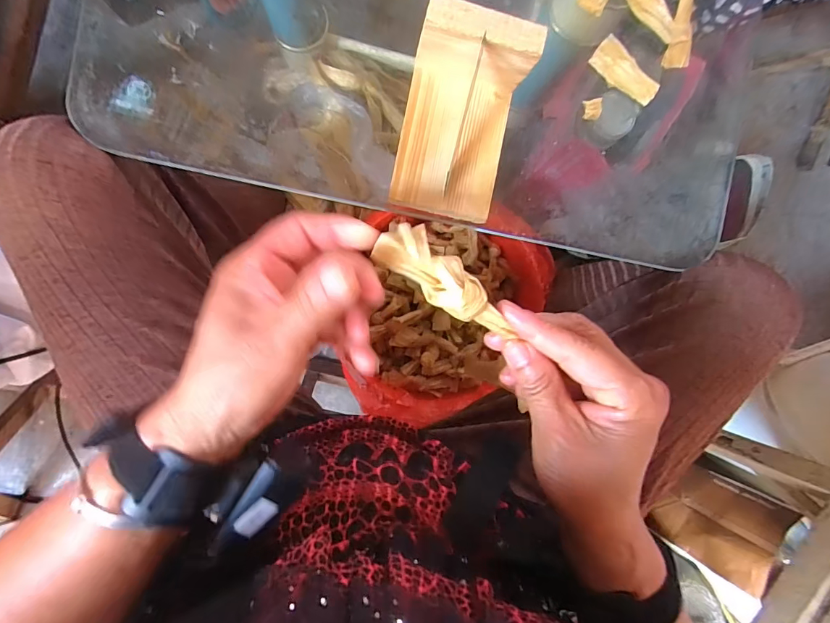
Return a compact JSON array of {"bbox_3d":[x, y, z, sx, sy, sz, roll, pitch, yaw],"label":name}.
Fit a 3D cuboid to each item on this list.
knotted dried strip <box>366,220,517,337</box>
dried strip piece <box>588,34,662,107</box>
[{"bbox_3d":[0.017,-0.014,0.214,0.079,0.020,0.025,37,87,-4],"label":"knotted dried strip"},{"bbox_3d":[0.161,-0.182,0.330,0.055,0.004,0.022,43,124,-6],"label":"dried strip piece"}]

